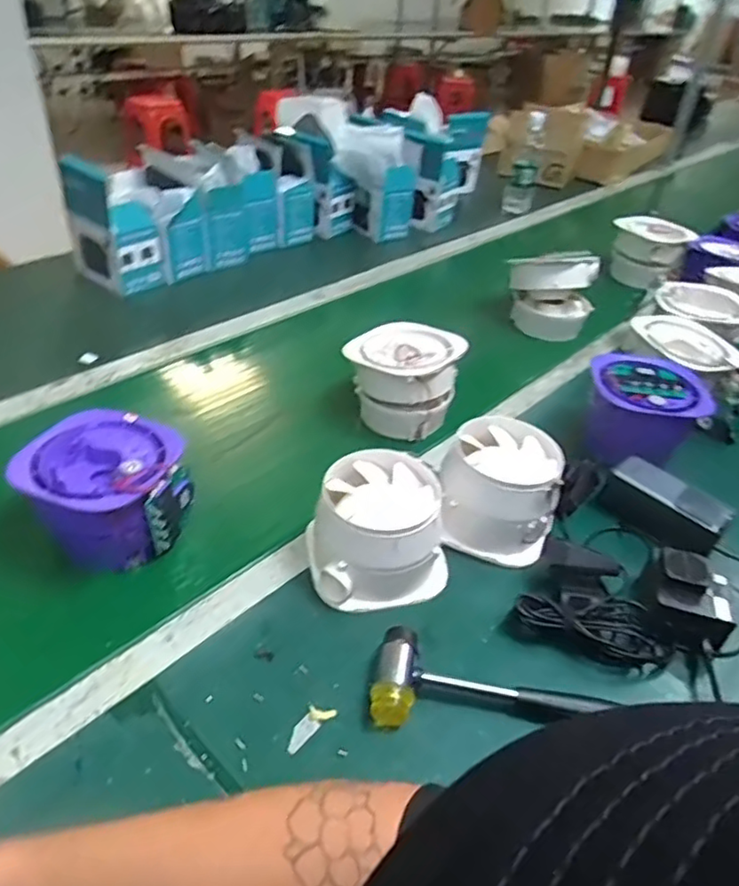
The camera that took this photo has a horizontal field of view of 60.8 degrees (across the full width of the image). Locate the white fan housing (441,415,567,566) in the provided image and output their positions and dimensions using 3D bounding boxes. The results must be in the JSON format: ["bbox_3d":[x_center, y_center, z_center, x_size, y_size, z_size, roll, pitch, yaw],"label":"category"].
[{"bbox_3d":[0.142,0.048,0.682,0.122,0.090,0.125,15,39,12],"label":"white fan housing"}]

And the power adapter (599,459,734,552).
[{"bbox_3d":[0.344,0.071,0.732,0.135,0.058,0.055,29,44,28],"label":"power adapter"}]

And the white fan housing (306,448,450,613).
[{"bbox_3d":[0.010,0.088,0.642,0.141,0.095,0.130,0,39,-6],"label":"white fan housing"}]

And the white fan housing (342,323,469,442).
[{"bbox_3d":[0.050,-0.088,0.867,0.138,0.119,0.119,23,42,21],"label":"white fan housing"}]

